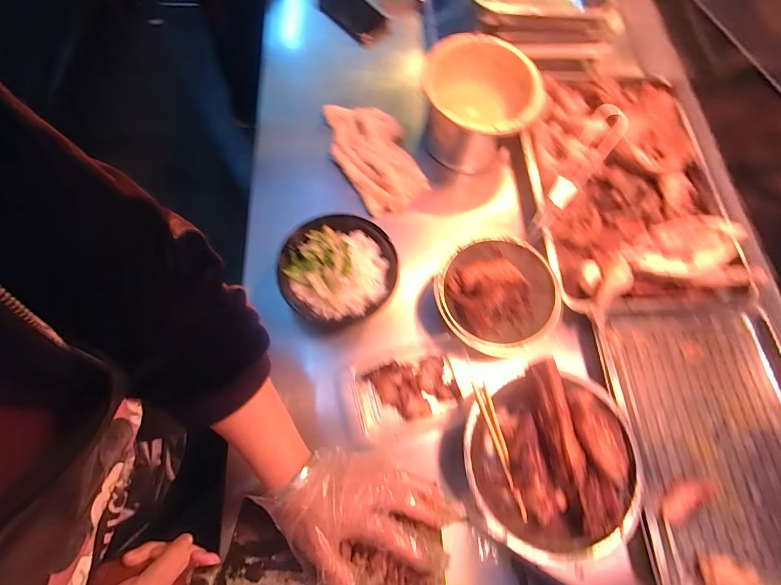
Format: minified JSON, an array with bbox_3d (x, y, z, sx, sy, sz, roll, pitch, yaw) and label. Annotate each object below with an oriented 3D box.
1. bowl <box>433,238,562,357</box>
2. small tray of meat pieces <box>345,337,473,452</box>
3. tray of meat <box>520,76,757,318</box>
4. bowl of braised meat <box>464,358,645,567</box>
[{"bbox_3d":[0.158,0.003,0.553,0.185,0.060,0.177,2,69,-5],"label":"bowl"},{"bbox_3d":[0.027,0.139,0.530,0.181,0.034,0.116,-15,72,-11],"label":"small tray of meat pieces"},{"bbox_3d":[0.407,-0.207,0.641,0.345,0.076,0.487,-2,70,-6],"label":"tray of meat"},{"bbox_3d":[0.199,0.208,0.466,0.209,0.082,0.211,2,69,-5],"label":"bowl of braised meat"}]

